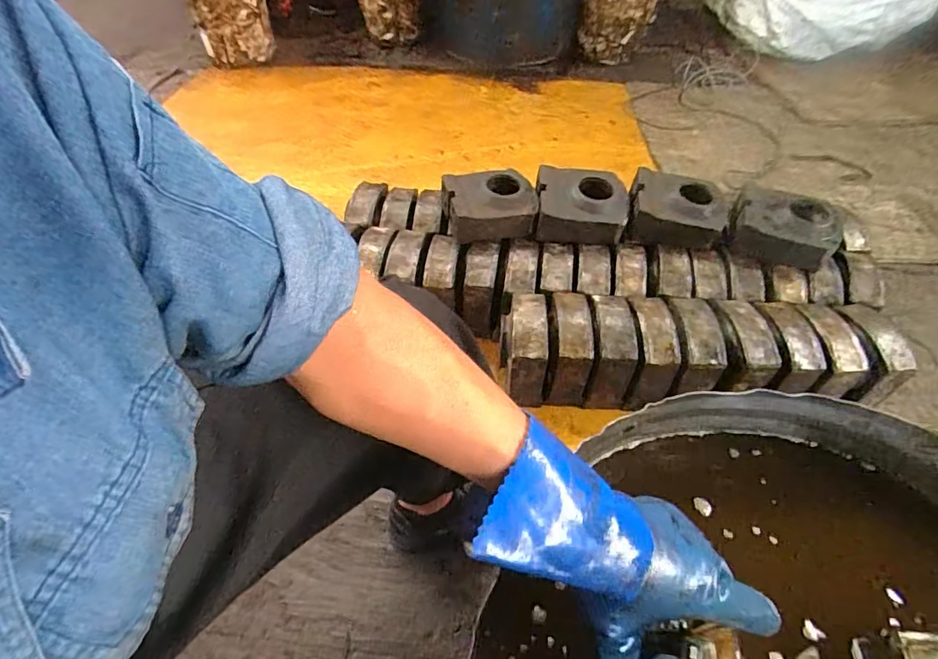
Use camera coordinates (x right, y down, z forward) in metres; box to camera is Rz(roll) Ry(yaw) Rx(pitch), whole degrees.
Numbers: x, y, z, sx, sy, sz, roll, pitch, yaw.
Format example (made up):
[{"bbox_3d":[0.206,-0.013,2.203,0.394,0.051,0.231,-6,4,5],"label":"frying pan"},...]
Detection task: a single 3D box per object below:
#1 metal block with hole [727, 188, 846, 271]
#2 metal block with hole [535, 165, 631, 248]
[{"bbox_3d":[0.645,-0.211,1.024,0.199,0.076,0.150,19,52,15],"label":"metal block with hole"},{"bbox_3d":[0.237,-0.266,1.062,0.184,0.078,0.169,6,50,5],"label":"metal block with hole"}]

